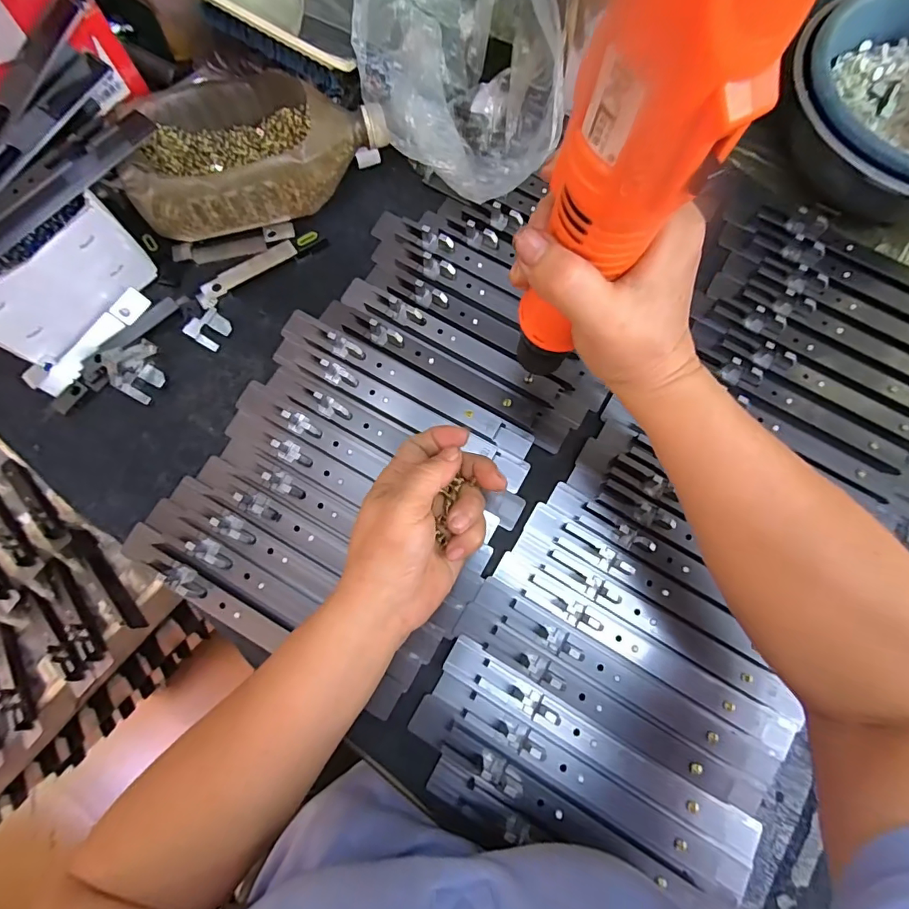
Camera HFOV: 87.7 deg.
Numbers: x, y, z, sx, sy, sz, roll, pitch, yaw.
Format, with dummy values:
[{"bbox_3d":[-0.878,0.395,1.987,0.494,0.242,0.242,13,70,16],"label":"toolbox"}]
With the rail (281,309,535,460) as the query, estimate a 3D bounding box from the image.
[{"bbox_3d":[-0.039,-0.056,0.363,0.216,0.014,0.023,29,77,7],"label":"rail"}]

